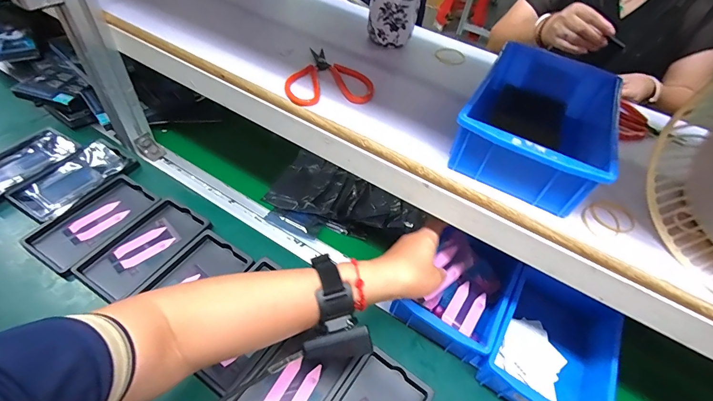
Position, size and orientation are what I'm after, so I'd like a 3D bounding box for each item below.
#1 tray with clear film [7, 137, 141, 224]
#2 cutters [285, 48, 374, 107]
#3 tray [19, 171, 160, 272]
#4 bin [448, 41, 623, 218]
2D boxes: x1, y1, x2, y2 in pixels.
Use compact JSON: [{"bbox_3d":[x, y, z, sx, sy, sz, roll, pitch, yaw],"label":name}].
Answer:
[{"bbox_3d":[-0.446,-0.034,0.569,0.098,0.021,0.157,27,50,14],"label":"tray with clear film"},{"bbox_3d":[-0.037,-0.151,0.437,0.101,0.015,0.104,-6,50,-14],"label":"cutters"},{"bbox_3d":[-0.385,0.029,0.527,0.094,0.018,0.158,27,50,15],"label":"tray"},{"bbox_3d":[0.187,-0.080,0.377,0.128,0.075,0.197,26,50,14],"label":"bin"}]

